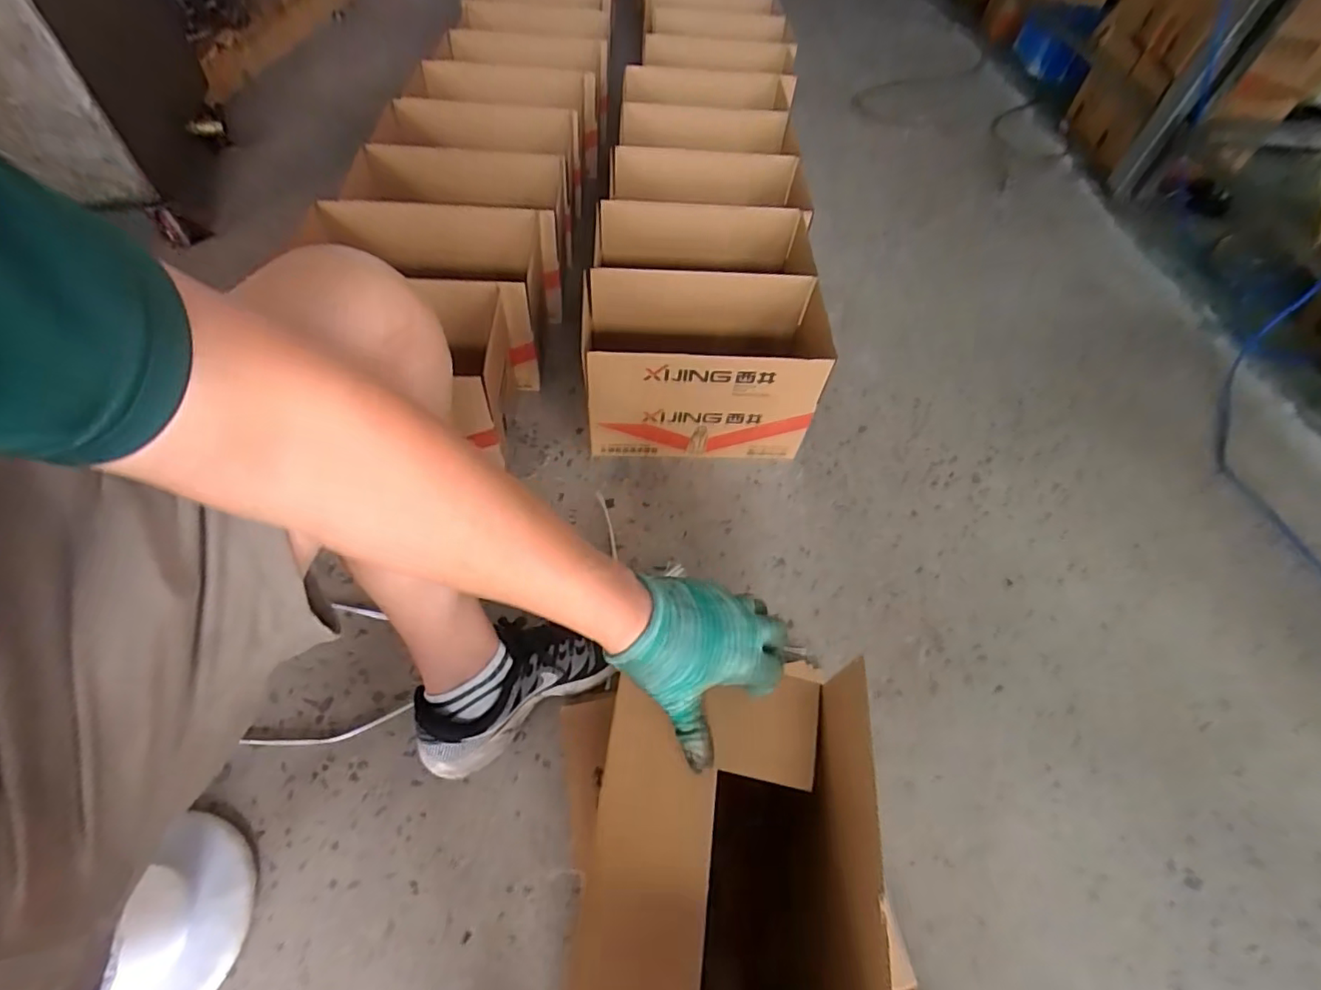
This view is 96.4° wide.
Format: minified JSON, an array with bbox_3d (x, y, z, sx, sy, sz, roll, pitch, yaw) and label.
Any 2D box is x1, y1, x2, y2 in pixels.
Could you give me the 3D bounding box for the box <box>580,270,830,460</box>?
[{"bbox_3d":[0.067,-0.196,0.937,0.359,0.227,0.196,-1,55,-5],"label":"box"}]

